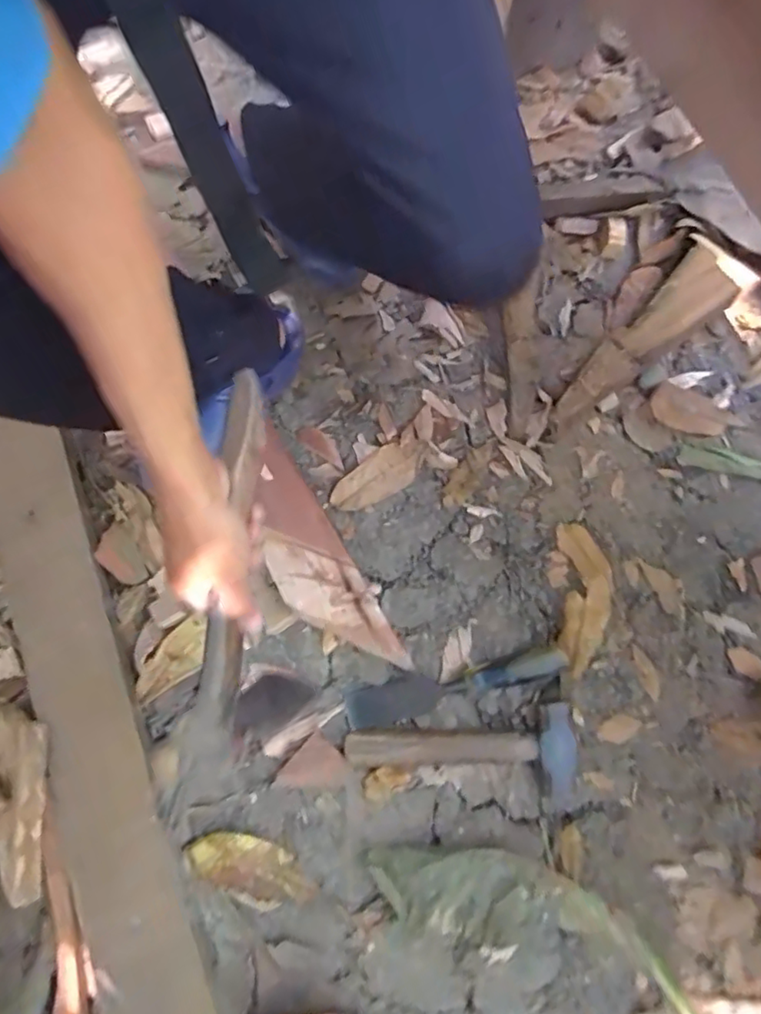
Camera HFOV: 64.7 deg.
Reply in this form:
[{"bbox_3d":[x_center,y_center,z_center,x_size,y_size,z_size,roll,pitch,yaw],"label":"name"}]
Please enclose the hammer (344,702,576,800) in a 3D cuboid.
[{"bbox_3d":[0.081,0.257,0.624,0.228,0.042,0.086,-3,73,-1],"label":"hammer"}]

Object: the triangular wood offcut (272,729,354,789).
[{"bbox_3d":[-0.069,0.282,0.637,0.061,0.024,0.065,42,78,12],"label":"triangular wood offcut"}]

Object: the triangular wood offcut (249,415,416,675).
[{"bbox_3d":[-0.080,0.065,0.683,0.091,0.045,0.295,-30,75,-8],"label":"triangular wood offcut"}]

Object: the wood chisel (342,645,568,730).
[{"bbox_3d":[0.077,0.190,0.641,0.235,0.029,0.042,-18,74,10],"label":"wood chisel"}]

